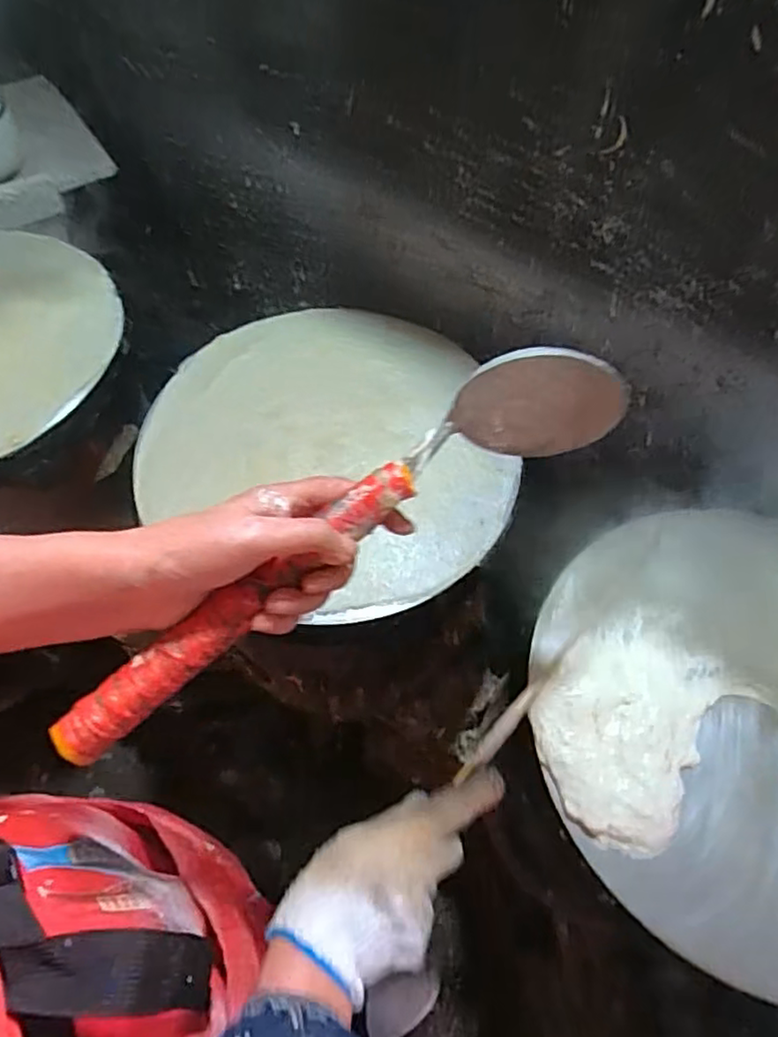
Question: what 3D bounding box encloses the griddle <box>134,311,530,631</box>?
[{"bbox_3d":[-0.058,-0.080,0.677,0.387,0.036,0.373,32,64,17],"label":"griddle"}]

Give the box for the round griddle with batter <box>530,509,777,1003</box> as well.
[{"bbox_3d":[0.300,0.163,0.518,0.352,0.030,0.370,0,59,0],"label":"round griddle with batter"}]

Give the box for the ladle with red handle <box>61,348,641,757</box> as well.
[{"bbox_3d":[-0.014,0.018,0.354,0.356,0.055,0.069,-38,66,-16],"label":"ladle with red handle"}]

